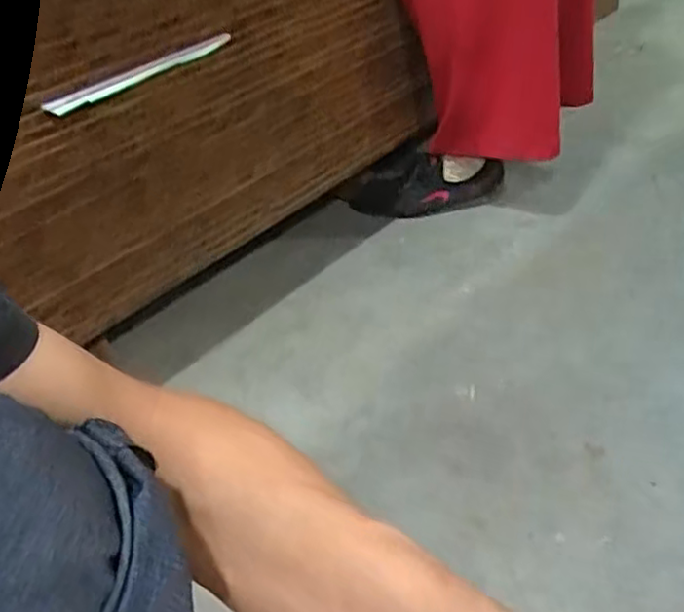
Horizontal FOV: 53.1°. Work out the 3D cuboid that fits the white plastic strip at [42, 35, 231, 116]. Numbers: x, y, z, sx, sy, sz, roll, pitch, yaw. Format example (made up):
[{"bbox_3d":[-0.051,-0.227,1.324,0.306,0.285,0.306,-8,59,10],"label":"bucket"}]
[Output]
[{"bbox_3d":[-0.218,-0.258,0.755,0.015,0.020,0.246,19,43,32],"label":"white plastic strip"}]

